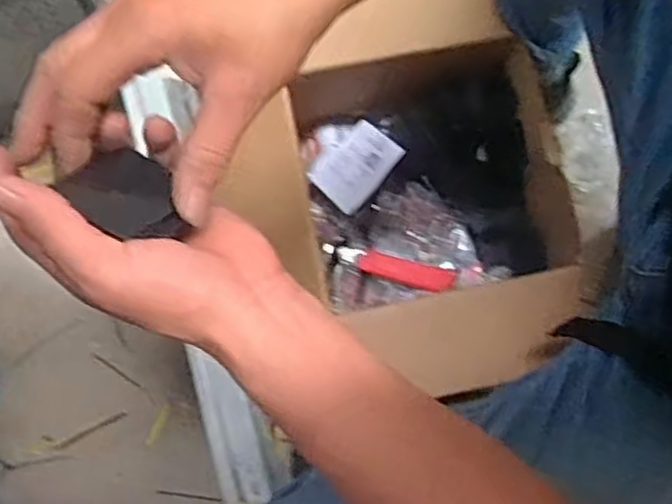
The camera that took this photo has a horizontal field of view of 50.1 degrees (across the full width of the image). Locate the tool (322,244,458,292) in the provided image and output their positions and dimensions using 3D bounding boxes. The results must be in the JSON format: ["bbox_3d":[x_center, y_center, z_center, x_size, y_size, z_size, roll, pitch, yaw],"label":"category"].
[{"bbox_3d":[0.065,0.019,0.874,0.163,0.029,0.030,13,79,2],"label":"tool"}]

